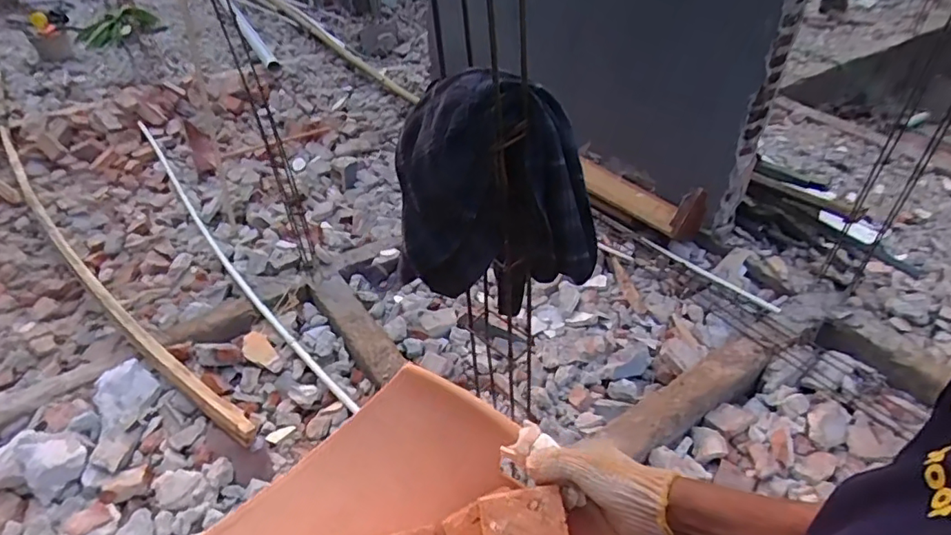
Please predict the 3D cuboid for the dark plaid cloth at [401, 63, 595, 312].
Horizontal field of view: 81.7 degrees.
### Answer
[{"bbox_3d":[0.021,-0.077,0.682,0.246,0.304,0.070,0,40,0],"label":"dark plaid cloth"}]

